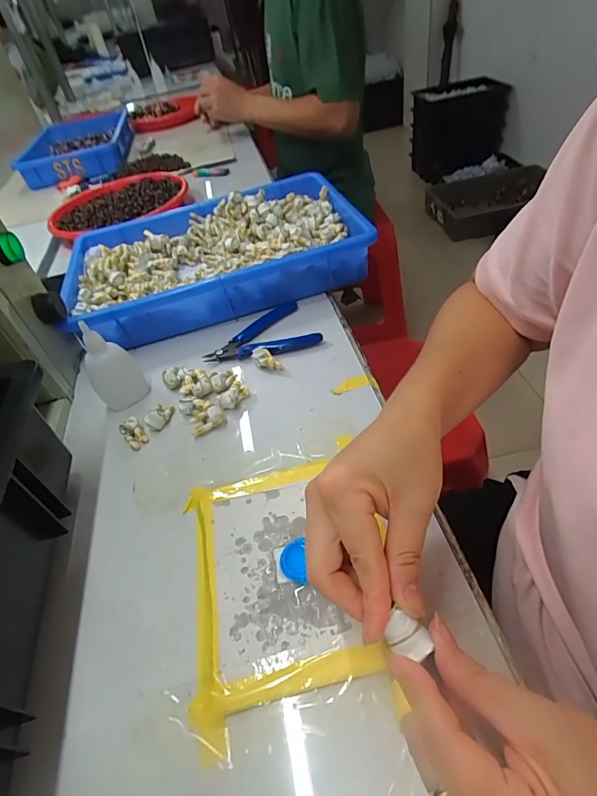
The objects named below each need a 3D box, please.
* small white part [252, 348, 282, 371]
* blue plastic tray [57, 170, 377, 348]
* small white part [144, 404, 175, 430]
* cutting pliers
[{"bbox_3d":[-0.032,-0.039,0.434,0.019,0.017,0.029,-31,49,-19],"label":"small white part"},{"bbox_3d":[-0.114,-0.195,0.569,0.372,0.063,0.253,-17,45,-5],"label":"blue plastic tray"},{"bbox_3d":[-0.131,0.015,0.404,0.015,0.015,0.027,4,47,15],"label":"small white part"},{"bbox_3d":[-0.045,-0.071,0.471,0.119,0.012,0.086,-21,46,-9],"label":"cutting pliers"}]

